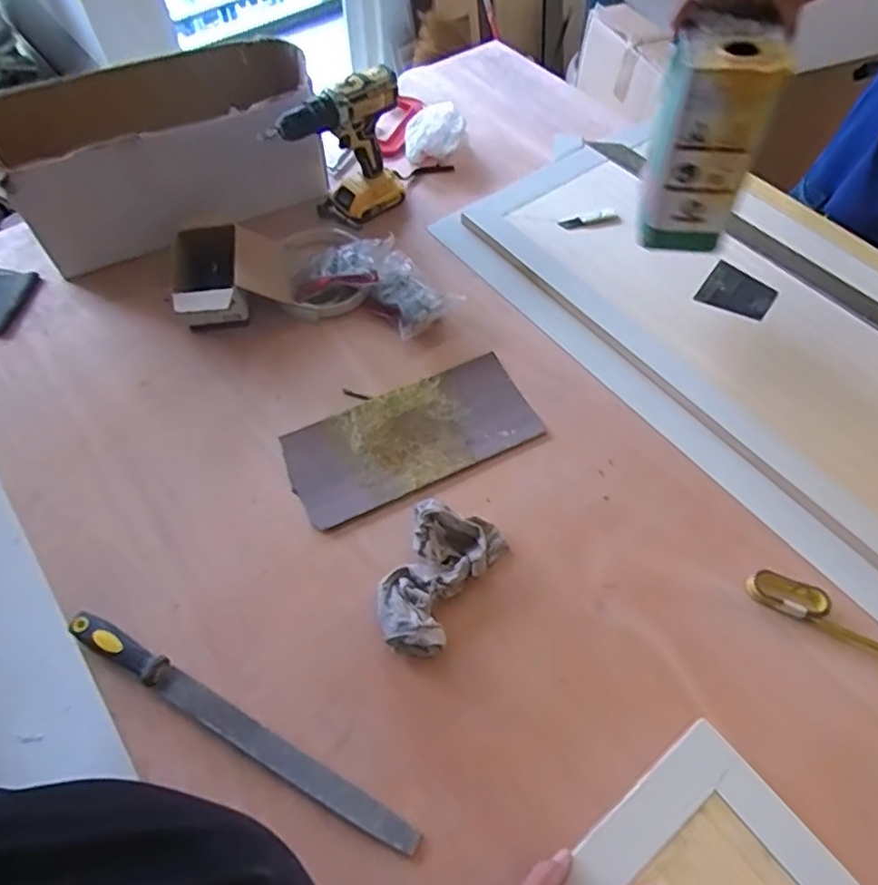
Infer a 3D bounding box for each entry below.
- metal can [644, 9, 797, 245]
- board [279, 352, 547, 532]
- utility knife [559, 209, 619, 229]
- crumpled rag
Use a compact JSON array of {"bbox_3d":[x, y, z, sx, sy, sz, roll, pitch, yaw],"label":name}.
[{"bbox_3d":[0.318,-0.364,0.730,0.101,0.218,0.134,13,60,7],"label":"metal can"},{"bbox_3d":[-0.036,-0.010,0.782,0.313,0.011,0.143,-23,62,-12],"label":"board"},{"bbox_3d":[0.243,-0.365,0.985,0.093,0.016,0.025,-9,58,-5],"label":"utility knife"},{"bbox_3d":[-0.003,0.149,0.664,0.111,0.046,0.168,19,60,12],"label":"crumpled rag"}]

